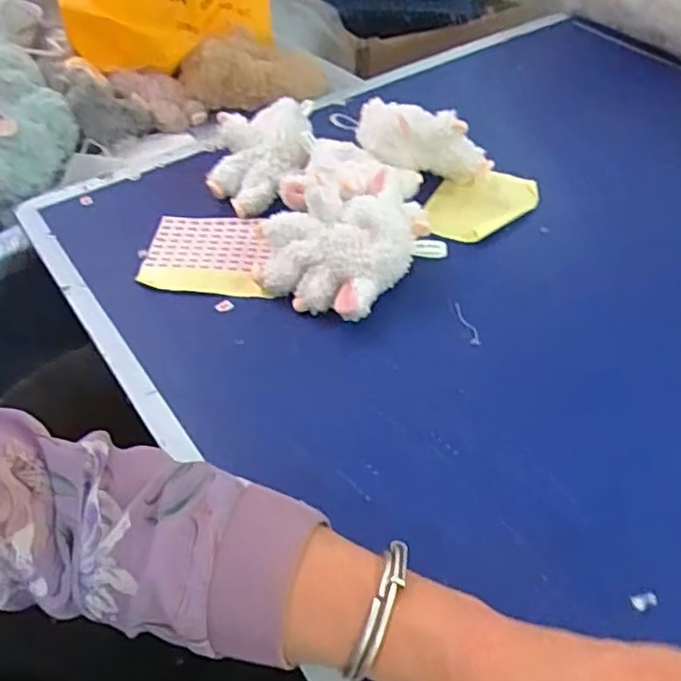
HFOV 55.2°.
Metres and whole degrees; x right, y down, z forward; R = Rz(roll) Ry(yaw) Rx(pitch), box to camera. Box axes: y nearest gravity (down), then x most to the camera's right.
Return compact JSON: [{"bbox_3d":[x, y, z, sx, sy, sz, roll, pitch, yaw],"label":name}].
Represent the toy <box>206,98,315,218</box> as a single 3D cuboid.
[{"bbox_3d":[-0.077,-0.175,0.629,0.096,0.057,0.116,-1,49,1],"label":"toy"}]

